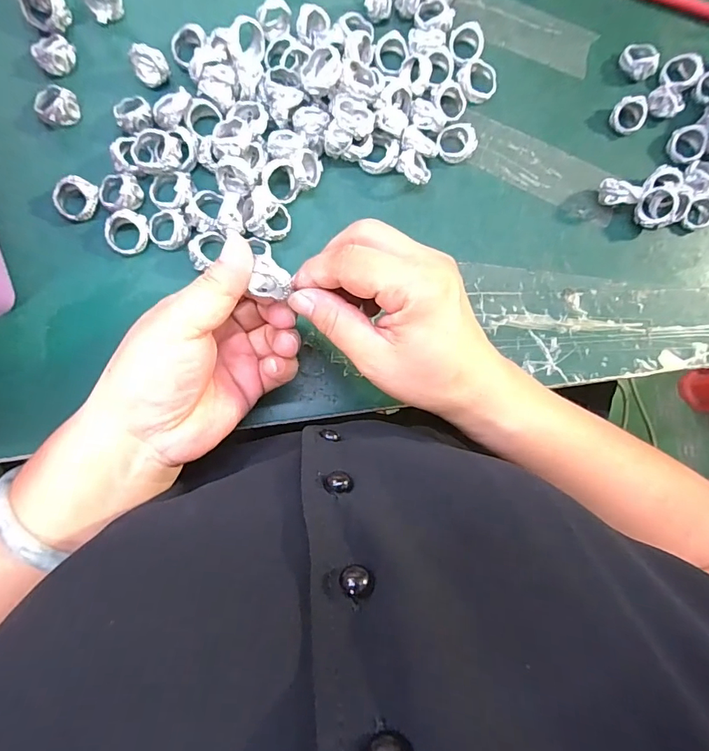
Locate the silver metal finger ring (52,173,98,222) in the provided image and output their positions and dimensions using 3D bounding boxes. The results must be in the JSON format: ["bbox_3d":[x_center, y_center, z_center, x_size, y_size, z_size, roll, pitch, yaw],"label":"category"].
[{"bbox_3d":[-0.182,-0.116,0.291,0.023,0.016,0.027,43,81,2],"label":"silver metal finger ring"}]

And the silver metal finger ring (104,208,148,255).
[{"bbox_3d":[-0.149,-0.094,0.293,0.025,0.008,0.028,13,103,-19],"label":"silver metal finger ring"}]

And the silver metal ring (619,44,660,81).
[{"bbox_3d":[0.221,-0.245,0.346,0.024,0.015,0.028,-36,87,-8],"label":"silver metal ring"}]

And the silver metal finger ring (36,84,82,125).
[{"bbox_3d":[-0.200,-0.181,0.298,0.025,0.015,0.024,1,82,-5],"label":"silver metal finger ring"}]

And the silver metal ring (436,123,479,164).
[{"bbox_3d":[0.074,-0.169,0.323,0.027,0.015,0.025,1,82,-5],"label":"silver metal ring"}]

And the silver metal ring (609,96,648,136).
[{"bbox_3d":[0.207,-0.196,0.334,0.022,0.018,0.024,-42,88,-9],"label":"silver metal ring"}]

